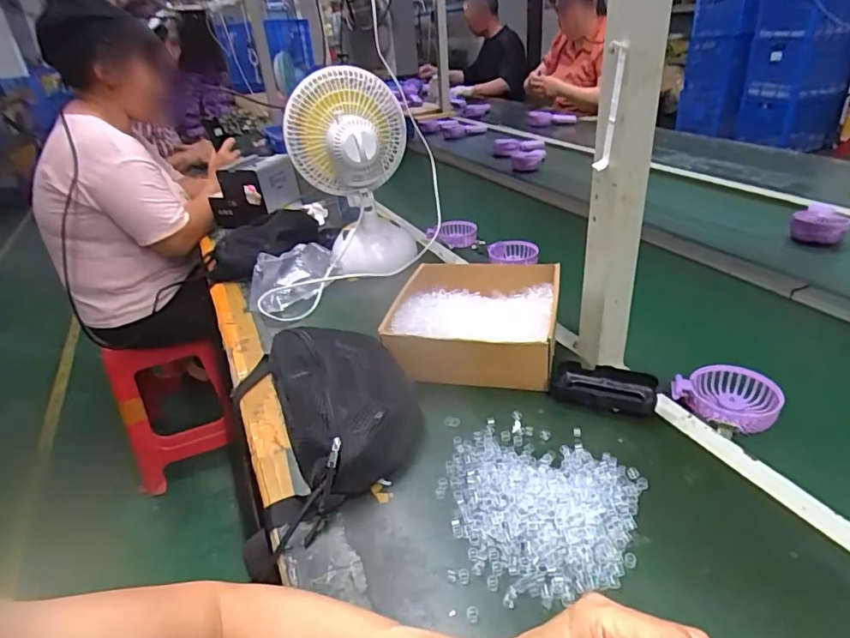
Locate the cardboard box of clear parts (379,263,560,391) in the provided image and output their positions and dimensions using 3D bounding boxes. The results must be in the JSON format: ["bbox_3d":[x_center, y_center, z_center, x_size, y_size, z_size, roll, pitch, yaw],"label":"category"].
[{"bbox_3d":[0.066,0.003,0.690,0.197,0.072,0.200,3,31,15],"label":"cardboard box of clear parts"}]

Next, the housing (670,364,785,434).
[{"bbox_3d":[0.332,0.083,0.585,0.101,0.028,0.085,6,32,21],"label":"housing"}]

